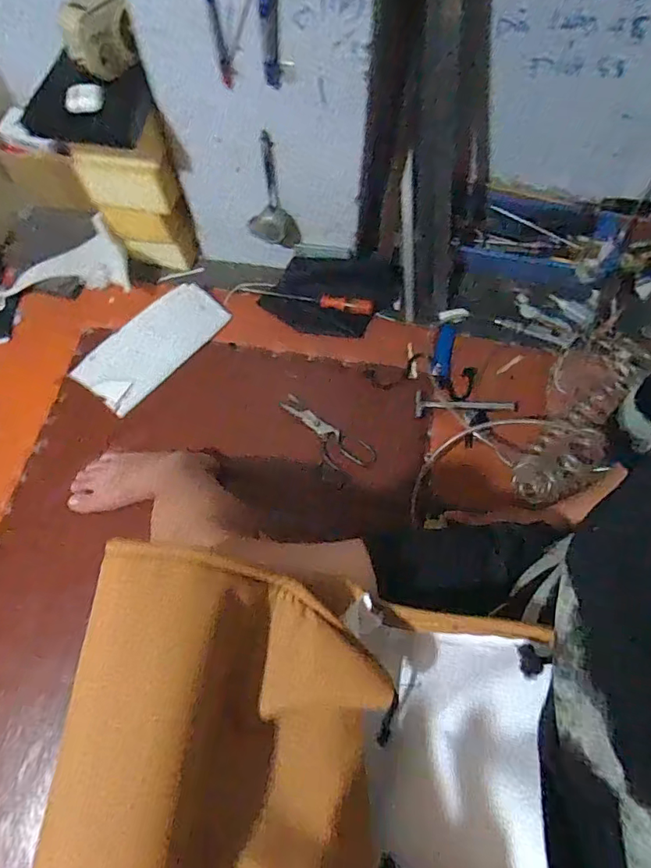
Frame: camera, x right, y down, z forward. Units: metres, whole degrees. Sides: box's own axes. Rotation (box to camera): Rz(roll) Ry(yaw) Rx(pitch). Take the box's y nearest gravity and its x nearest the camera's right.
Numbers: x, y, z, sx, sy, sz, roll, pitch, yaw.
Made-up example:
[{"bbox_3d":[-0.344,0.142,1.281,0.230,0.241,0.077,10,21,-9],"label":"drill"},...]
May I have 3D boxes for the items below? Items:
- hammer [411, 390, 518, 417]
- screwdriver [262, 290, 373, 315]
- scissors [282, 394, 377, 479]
[{"bbox_3d":[0.255,-0.046,0.909,0.181,0.014,0.048,6,65,2],"label":"hammer"},{"bbox_3d":[-0.013,-0.261,0.987,0.217,0.020,0.028,6,65,2],"label":"screwdriver"},{"bbox_3d":[-0.005,0.004,0.878,0.194,0.012,0.074,33,69,14],"label":"scissors"}]

